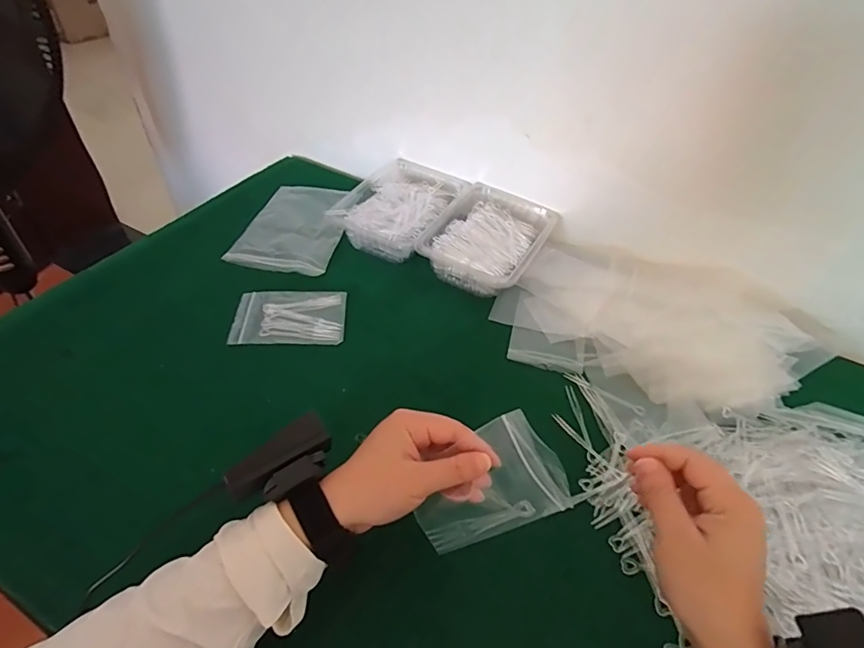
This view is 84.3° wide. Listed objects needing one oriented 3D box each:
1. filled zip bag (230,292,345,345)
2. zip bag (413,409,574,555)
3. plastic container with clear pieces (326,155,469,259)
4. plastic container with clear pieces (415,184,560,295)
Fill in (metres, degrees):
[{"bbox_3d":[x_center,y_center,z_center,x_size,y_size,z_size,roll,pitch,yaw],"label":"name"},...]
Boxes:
[{"bbox_3d":[-0.159,-0.009,0.540,0.117,0.009,0.081,1,45,-5],"label":"filled zip bag"},{"bbox_3d":[0.035,0.117,0.345,0.076,0.121,0.015,55,23,-5],"label":"zip bag"},{"bbox_3d":[-0.041,-0.154,0.656,0.133,0.057,0.171,22,48,16],"label":"plastic container with clear pieces"},{"bbox_3d":[0.077,-0.108,0.624,0.129,0.059,0.180,25,48,18],"label":"plastic container with clear pieces"}]

